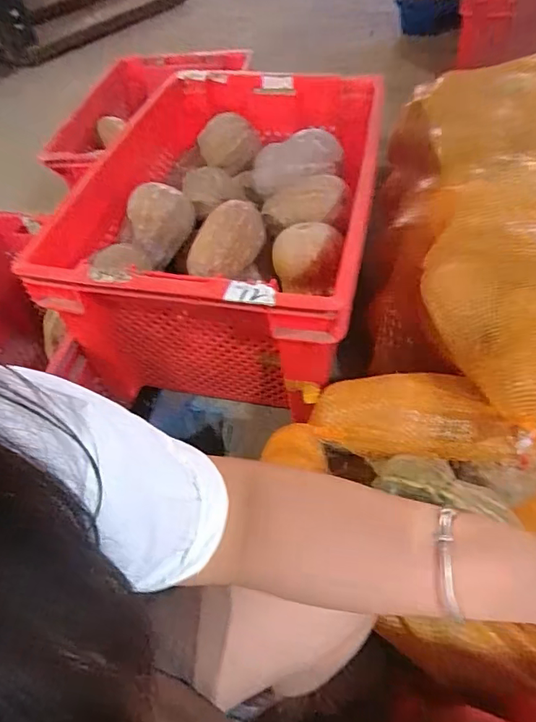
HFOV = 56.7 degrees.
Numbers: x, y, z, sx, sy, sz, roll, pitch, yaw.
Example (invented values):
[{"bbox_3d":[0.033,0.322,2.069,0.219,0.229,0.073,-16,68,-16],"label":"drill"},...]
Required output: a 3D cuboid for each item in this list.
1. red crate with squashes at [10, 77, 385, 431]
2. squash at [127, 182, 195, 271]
[{"bbox_3d":[-0.050,-0.233,0.871,0.412,0.278,0.630,5,51,9],"label":"red crate with squashes"},{"bbox_3d":[-0.163,-0.218,0.780,0.100,0.088,0.090,-16,51,-8],"label":"squash"}]

